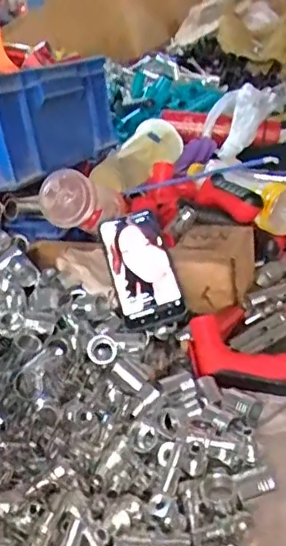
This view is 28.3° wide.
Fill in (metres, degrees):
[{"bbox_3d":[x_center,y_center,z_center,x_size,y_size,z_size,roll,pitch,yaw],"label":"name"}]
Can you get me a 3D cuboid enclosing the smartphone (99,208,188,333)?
[{"bbox_3d":[-0.004,-0.009,0.683,0.073,0.016,0.157,-20,61,2],"label":"smartphone"}]

